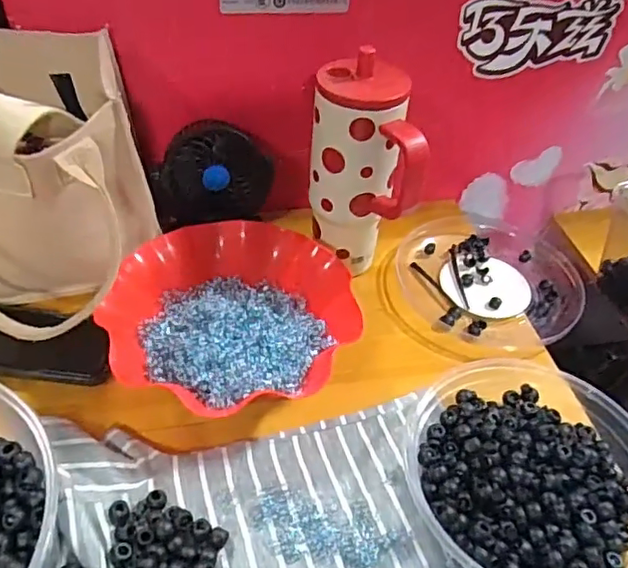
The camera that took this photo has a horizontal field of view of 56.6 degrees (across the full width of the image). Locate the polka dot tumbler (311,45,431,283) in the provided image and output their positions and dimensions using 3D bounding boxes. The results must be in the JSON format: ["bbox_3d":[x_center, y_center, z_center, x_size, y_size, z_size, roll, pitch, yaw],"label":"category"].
[{"bbox_3d":[0.043,-0.100,0.565,0.085,0.197,0.108,-7,45,-12],"label":"polka dot tumbler"}]

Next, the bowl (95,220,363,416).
[{"bbox_3d":[-0.075,0.033,0.549,0.214,0.058,0.212,2,44,-2],"label":"bowl"}]

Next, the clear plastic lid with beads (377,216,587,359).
[{"bbox_3d":[0.187,-0.002,0.654,0.225,0.031,0.193,-27,52,-29],"label":"clear plastic lid with beads"}]

